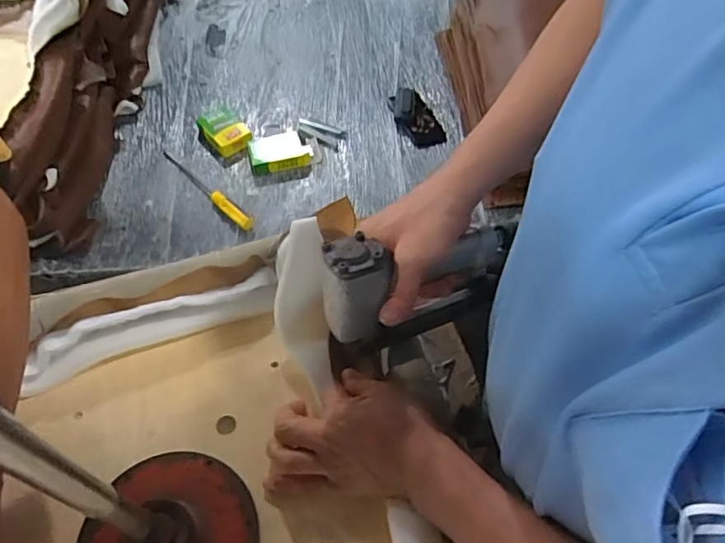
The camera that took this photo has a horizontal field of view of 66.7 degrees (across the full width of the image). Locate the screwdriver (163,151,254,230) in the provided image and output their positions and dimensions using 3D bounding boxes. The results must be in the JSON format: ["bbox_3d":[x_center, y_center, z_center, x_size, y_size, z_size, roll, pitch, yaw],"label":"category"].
[{"bbox_3d":[-0.329,-0.180,1.141,0.024,0.030,0.304,-39,65,-24],"label":"screwdriver"}]

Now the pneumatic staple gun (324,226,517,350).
[{"bbox_3d":[0.047,0.012,0.510,0.198,0.110,0.052,-5,53,-32],"label":"pneumatic staple gun"}]

